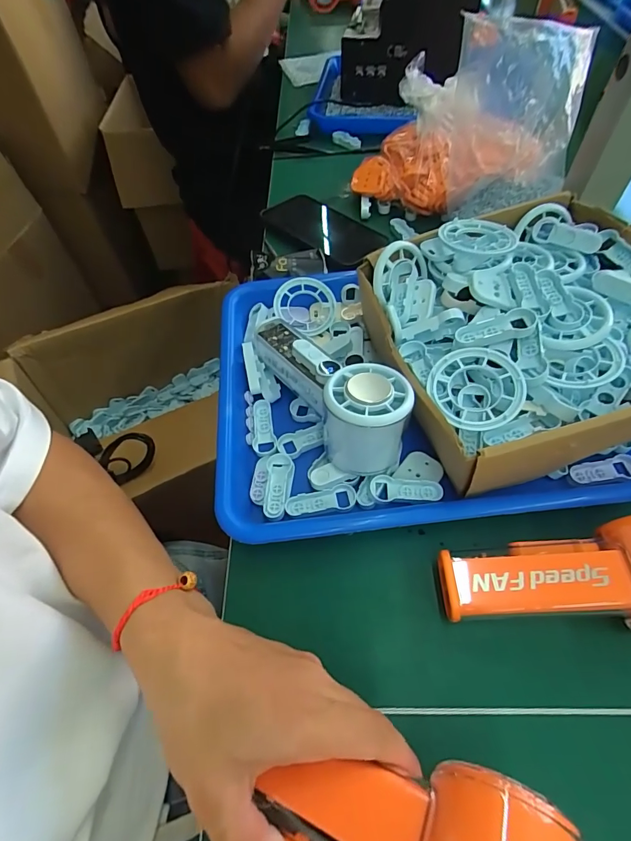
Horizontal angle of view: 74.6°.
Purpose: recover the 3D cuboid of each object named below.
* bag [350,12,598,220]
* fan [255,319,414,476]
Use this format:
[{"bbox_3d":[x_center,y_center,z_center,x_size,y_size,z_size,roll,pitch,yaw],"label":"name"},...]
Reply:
[{"bbox_3d":[0.155,-0.299,0.417,0.199,0.139,0.110,24,61,17],"label":"bag"},{"bbox_3d":[0.009,-0.029,0.307,0.058,0.069,0.162,-31,61,-16],"label":"fan"}]

